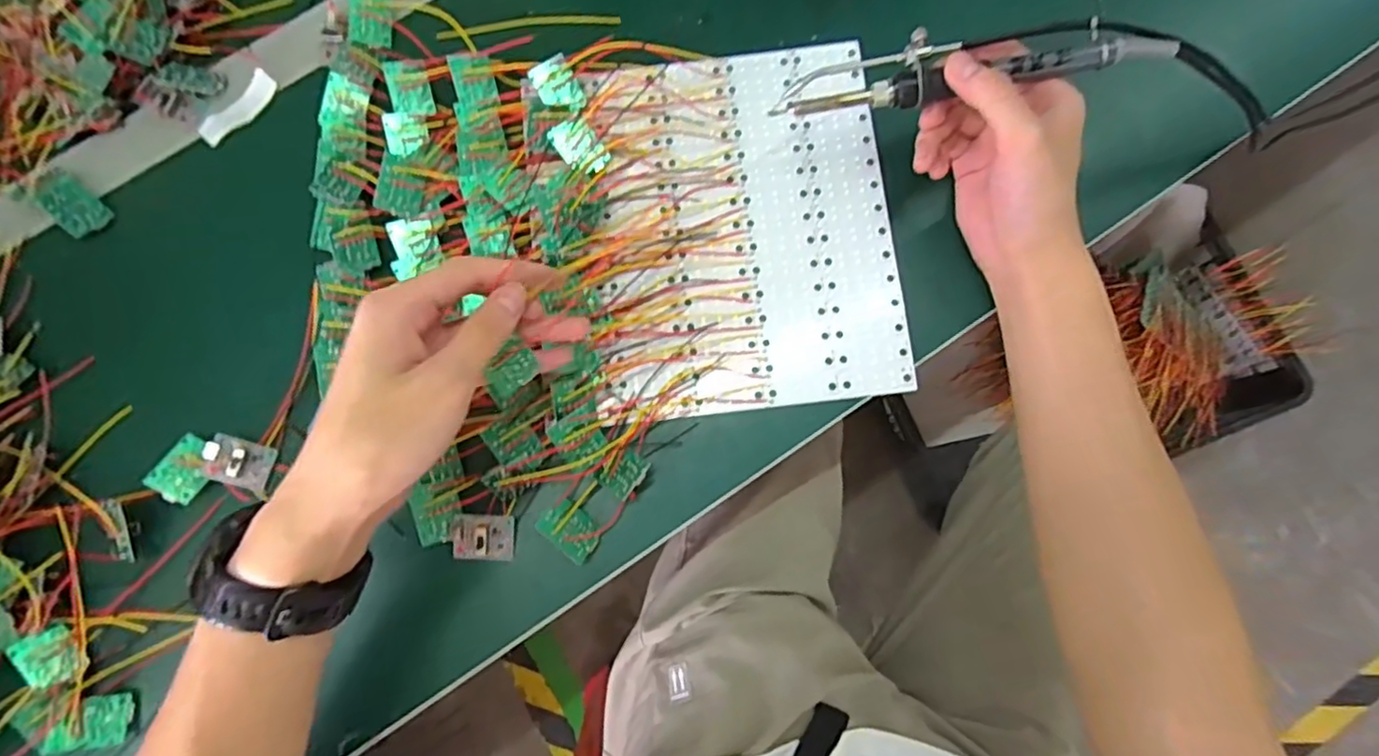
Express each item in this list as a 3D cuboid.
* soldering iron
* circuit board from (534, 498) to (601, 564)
[{"bbox_3d":[0.152,-0.176,0.372,0.207,0.021,0.038,-6,80,7],"label":"soldering iron"},{"bbox_3d":[-0.069,0.090,0.390,0.035,0.004,0.027,47,47,-6],"label":"circuit board"}]

